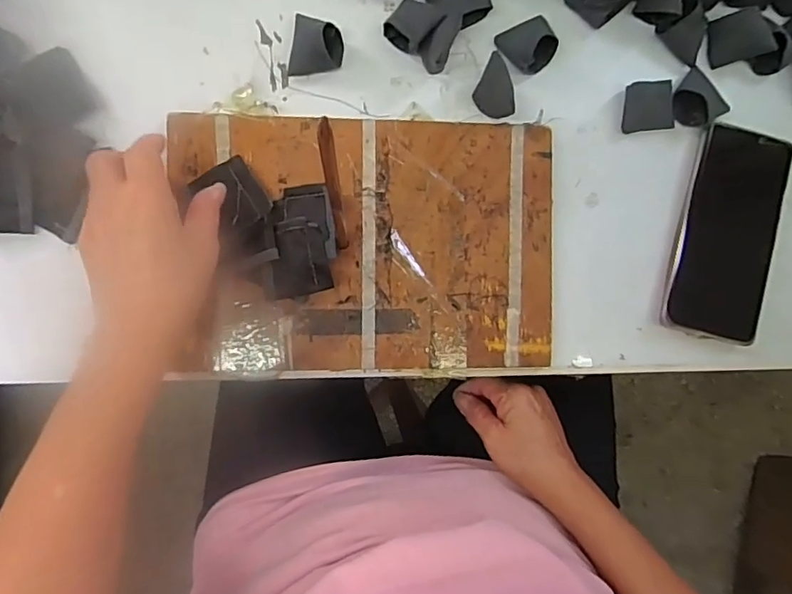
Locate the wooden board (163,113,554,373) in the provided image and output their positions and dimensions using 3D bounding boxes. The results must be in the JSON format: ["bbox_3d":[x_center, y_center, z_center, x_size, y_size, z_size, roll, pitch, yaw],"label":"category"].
[{"bbox_3d":[-0.017,-0.038,0.382,0.262,0.019,0.177,0,88,-6],"label":"wooden board"}]

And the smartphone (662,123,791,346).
[{"bbox_3d":[0.254,-0.049,0.406,0.075,0.010,0.161,14,87,-5],"label":"smartphone"}]

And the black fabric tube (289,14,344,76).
[{"bbox_3d":[-0.056,-0.178,0.373,0.036,0.031,0.040,7,87,-6],"label":"black fabric tube"}]

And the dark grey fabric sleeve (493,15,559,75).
[{"bbox_3d":[0.099,-0.185,0.388,0.039,0.028,0.038,-26,91,-6],"label":"dark grey fabric sleeve"}]

